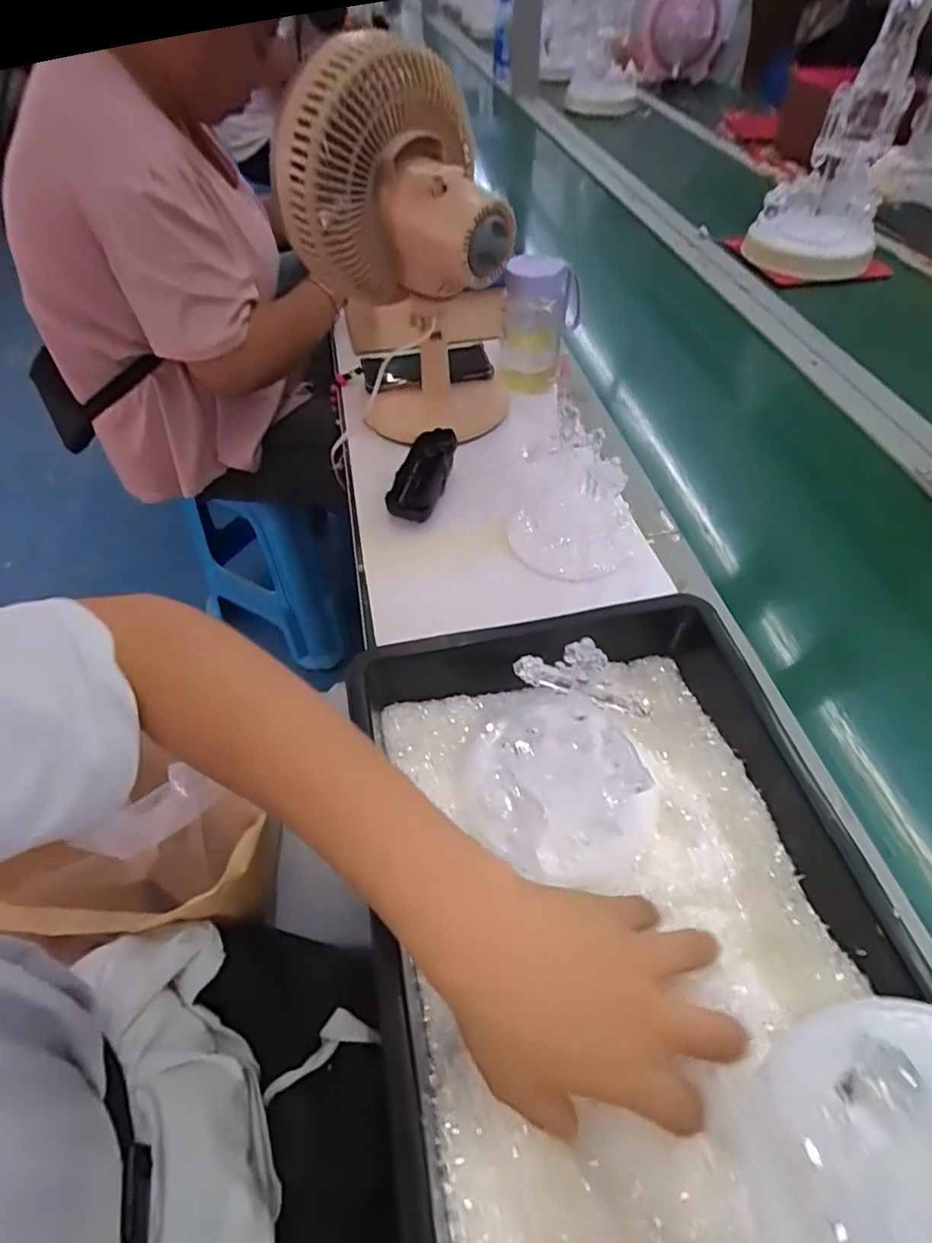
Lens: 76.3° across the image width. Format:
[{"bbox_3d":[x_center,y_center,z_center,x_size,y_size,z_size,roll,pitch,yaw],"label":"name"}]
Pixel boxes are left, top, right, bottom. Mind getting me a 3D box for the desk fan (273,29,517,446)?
[{"bbox_3d":[-0.072,-0.393,0.657,0.232,0.330,0.237,-3,52,-2],"label":"desk fan"}]

